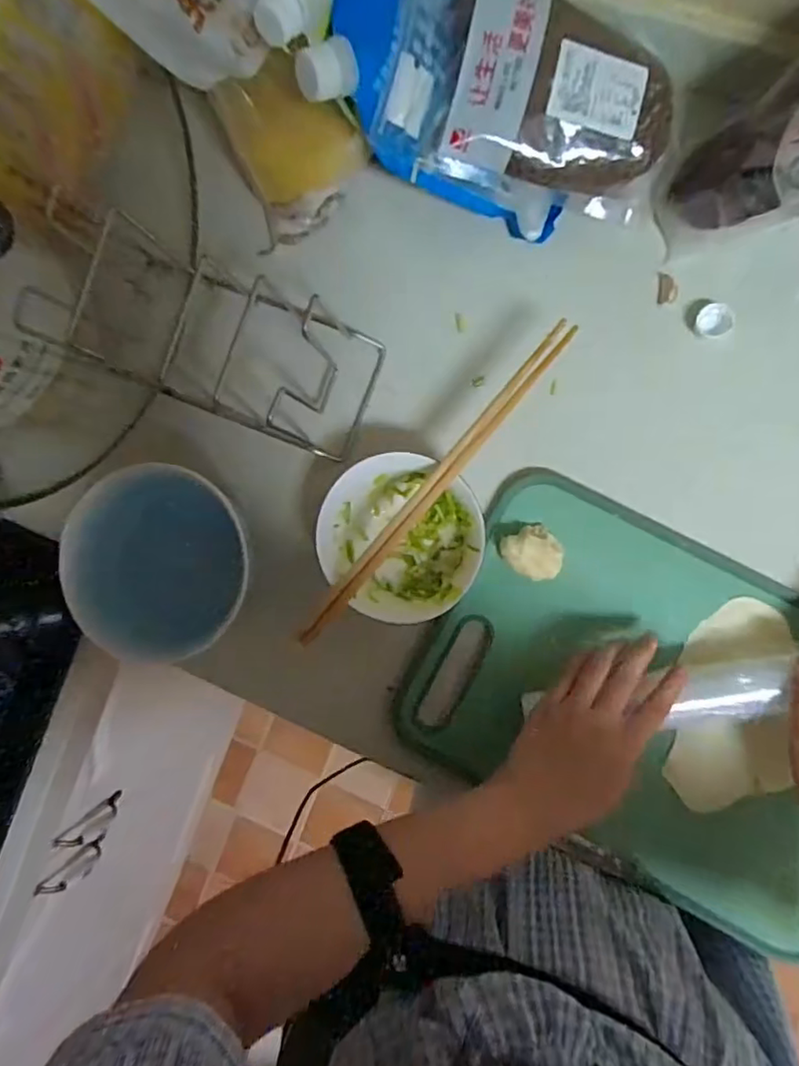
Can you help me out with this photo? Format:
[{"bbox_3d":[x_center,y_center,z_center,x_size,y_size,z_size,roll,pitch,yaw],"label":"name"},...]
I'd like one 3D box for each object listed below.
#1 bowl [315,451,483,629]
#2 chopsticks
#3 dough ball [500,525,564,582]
[{"bbox_3d":[0.003,0.003,0.463,0.116,0.052,0.123,0,91,8],"label":"bowl"},{"bbox_3d":[0.024,-0.032,0.429,0.015,0.010,0.288,41,96,6],"label":"chopsticks"},{"bbox_3d":[0.103,0.014,0.460,0.046,0.029,0.038,37,96,6],"label":"dough ball"}]

